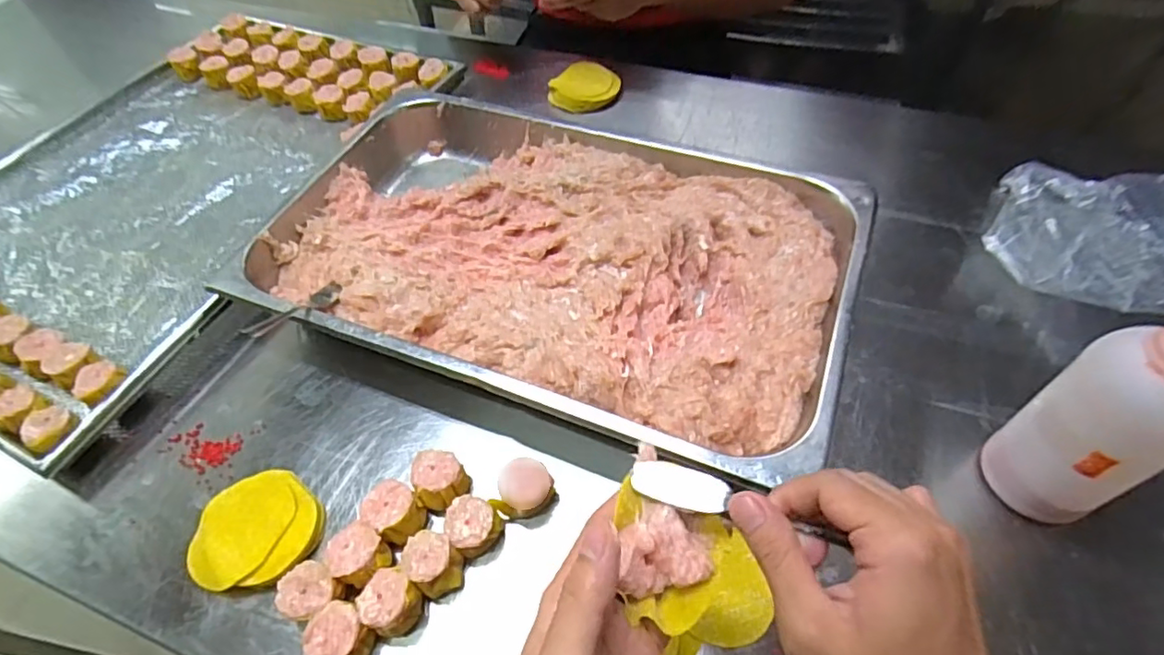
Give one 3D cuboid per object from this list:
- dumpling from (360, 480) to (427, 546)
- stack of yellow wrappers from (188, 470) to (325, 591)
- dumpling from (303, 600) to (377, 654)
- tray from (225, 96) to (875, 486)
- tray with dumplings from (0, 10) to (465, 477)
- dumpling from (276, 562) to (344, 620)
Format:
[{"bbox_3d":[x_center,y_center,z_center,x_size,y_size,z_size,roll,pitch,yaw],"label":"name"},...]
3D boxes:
[{"bbox_3d":[-0.136,0.137,0.432,0.043,0.031,0.035,28,60,22],"label":"dumpling"},{"bbox_3d":[-0.242,0.148,0.437,0.093,0.020,0.084,-11,53,-5],"label":"stack of yellow wrappers"},{"bbox_3d":[-0.157,0.202,0.384,0.037,0.033,0.035,-2,53,2],"label":"dumpling"},{"bbox_3d":[-0.026,-0.065,0.554,0.518,0.070,0.324,17,56,16],"label":"tray"},{"bbox_3d":[-0.475,-0.169,0.679,0.418,0.045,0.598,19,56,17],"label":"tray with dumplings"},{"bbox_3d":[-0.182,0.181,0.400,0.034,0.033,0.035,-2,53,2],"label":"dumpling"}]

